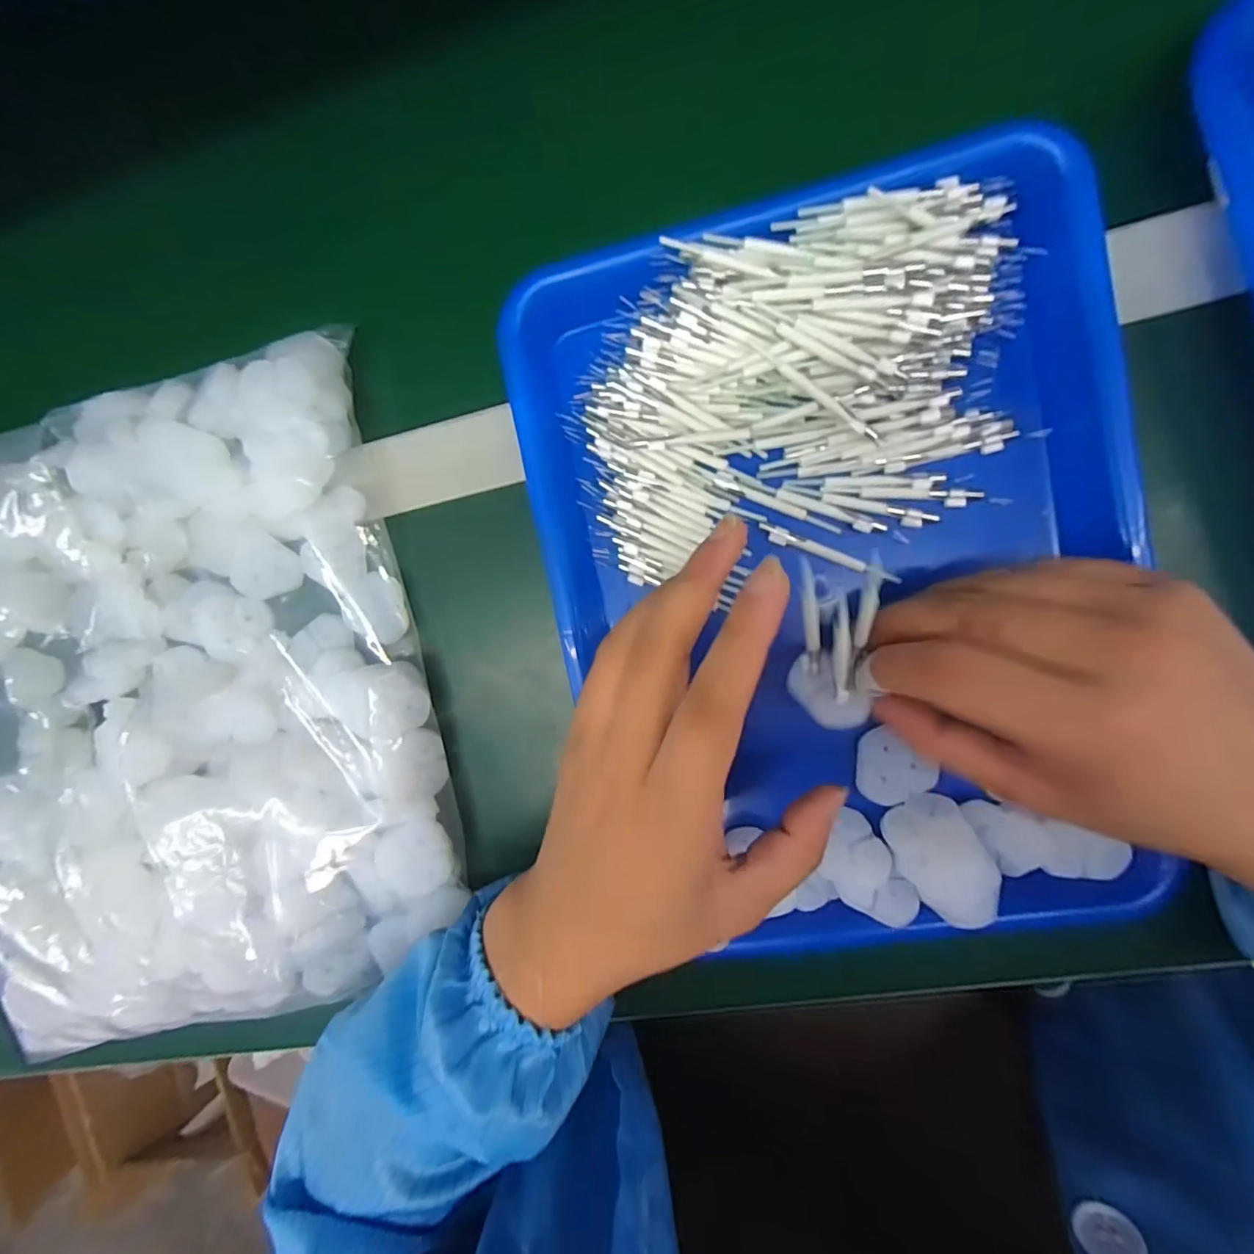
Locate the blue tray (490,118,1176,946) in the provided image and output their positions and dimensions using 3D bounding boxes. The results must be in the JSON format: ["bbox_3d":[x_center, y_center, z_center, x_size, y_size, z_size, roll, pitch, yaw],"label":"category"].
[{"bbox_3d":[0.090,-0.020,0.252,0.247,0.033,0.326,-12,95,8],"label":"blue tray"}]

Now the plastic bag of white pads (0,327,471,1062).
[{"bbox_3d":[-0.250,0.046,0.292,0.280,0.060,0.340,-11,93,9],"label":"plastic bag of white pads"}]

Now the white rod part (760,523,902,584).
[{"bbox_3d":[0.096,-0.035,0.261,0.069,0.004,0.008,20,98,6],"label":"white rod part"}]

